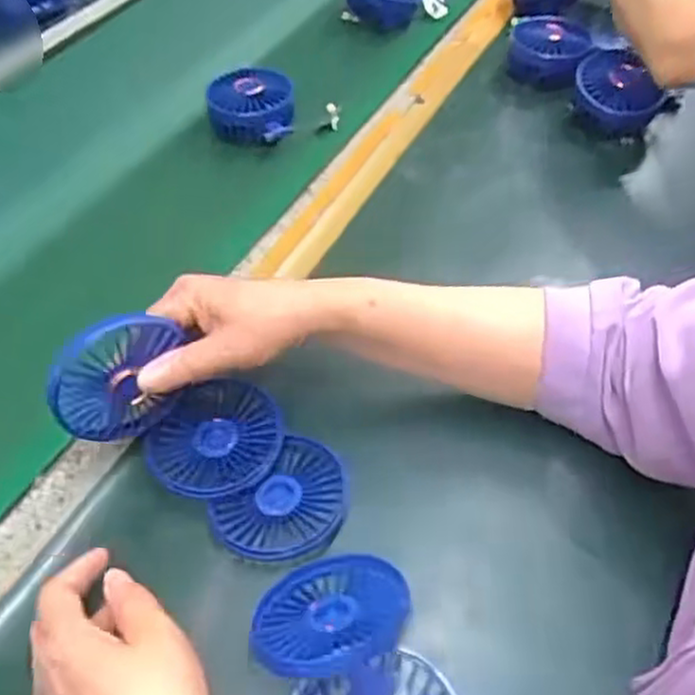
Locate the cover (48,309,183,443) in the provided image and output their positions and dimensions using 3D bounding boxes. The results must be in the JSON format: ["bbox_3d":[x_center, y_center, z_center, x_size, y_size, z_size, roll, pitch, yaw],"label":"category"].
[{"bbox_3d":[-0.137,0.019,0.438,0.079,0.074,0.021,-16,50,-13],"label":"cover"}]

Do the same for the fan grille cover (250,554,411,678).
[{"bbox_3d":[-0.009,0.148,0.408,0.085,0.010,0.084,-10,23,1],"label":"fan grille cover"}]

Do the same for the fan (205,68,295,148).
[{"bbox_3d":[-0.097,-0.245,0.750,0.088,0.043,0.086,-2,48,-1],"label":"fan"}]

